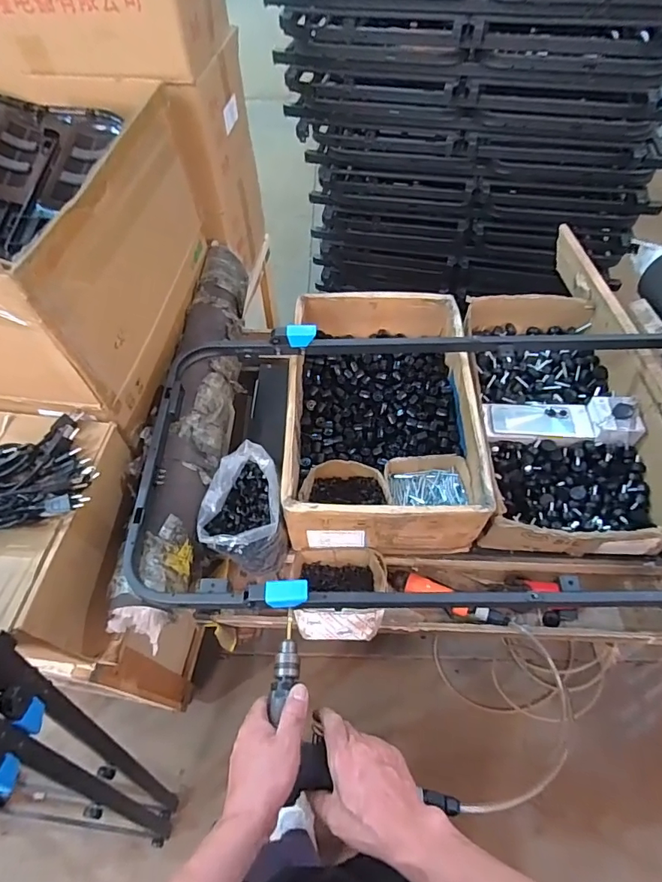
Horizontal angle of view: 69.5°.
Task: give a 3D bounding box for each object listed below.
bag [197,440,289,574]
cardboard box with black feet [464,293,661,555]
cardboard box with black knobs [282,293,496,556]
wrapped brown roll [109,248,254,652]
[{"bbox_3d":[-0.154,0.132,0.862,0.134,0.161,0.183,-13,57,-6],"label":"bag"},{"bbox_3d":[0.465,-0.064,0.976,0.335,0.139,0.597,1,56,3],"label":"cardboard box with black feet"},{"bbox_3d":[0.097,-0.070,0.963,0.356,0.145,0.548,-1,56,1],"label":"cardboard box with black knobs"},{"bbox_3d":[-0.255,-0.089,0.911,0.134,0.090,0.860,0,56,2],"label":"wrapped brown roll"}]

